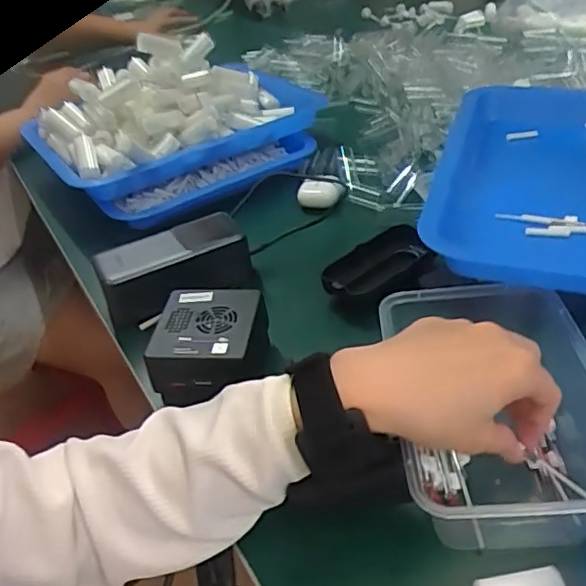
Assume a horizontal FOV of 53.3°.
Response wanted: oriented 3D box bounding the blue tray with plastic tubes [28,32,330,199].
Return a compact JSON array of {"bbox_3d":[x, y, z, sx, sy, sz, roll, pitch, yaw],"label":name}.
[{"bbox_3d":[-0.129,-0.228,0.679,0.326,0.096,0.188,-25,41,-21],"label":"blue tray with plastic tubes"}]

